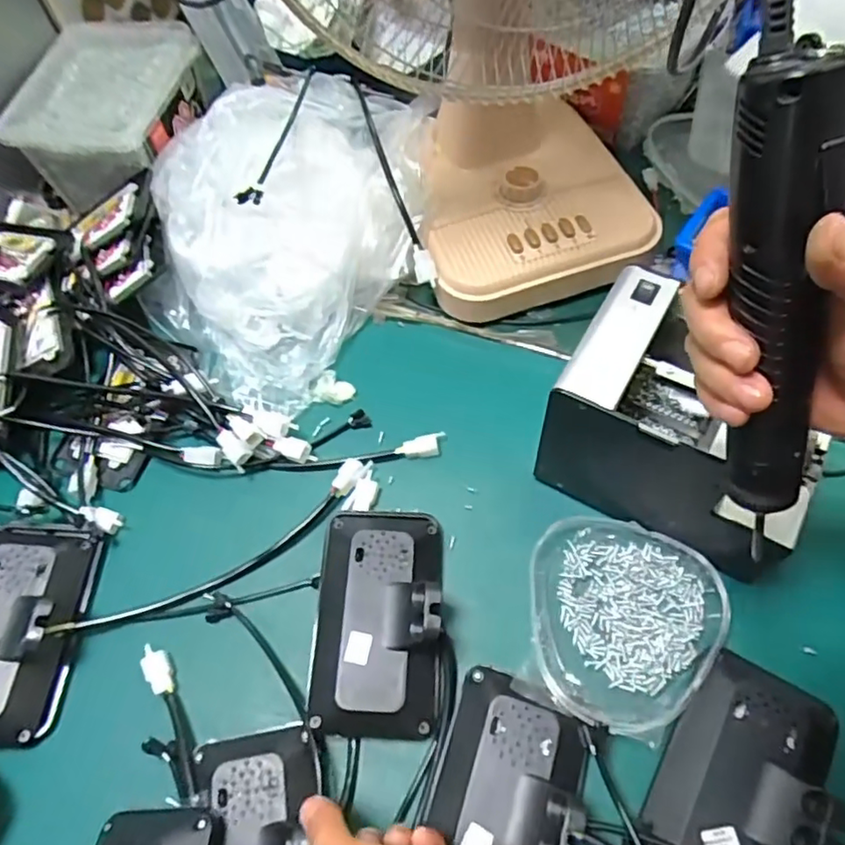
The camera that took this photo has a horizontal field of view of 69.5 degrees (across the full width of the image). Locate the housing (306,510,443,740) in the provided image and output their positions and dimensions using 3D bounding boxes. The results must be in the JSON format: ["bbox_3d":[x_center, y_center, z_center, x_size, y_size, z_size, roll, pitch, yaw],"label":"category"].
[{"bbox_3d":[-0.031,0.138,0.449,0.097,0.048,0.168,1,61,6],"label":"housing"}]

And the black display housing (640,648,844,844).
[{"bbox_3d":[0.202,0.227,0.376,0.093,0.041,0.157,26,67,18],"label":"black display housing"}]

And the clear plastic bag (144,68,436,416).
[{"bbox_3d":[-0.139,-0.216,0.610,0.279,0.133,0.355,31,68,20],"label":"clear plastic bag"}]

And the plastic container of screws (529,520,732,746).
[{"bbox_3d":[0.142,0.144,0.447,0.134,0.029,0.145,-2,61,4],"label":"plastic container of screws"}]

